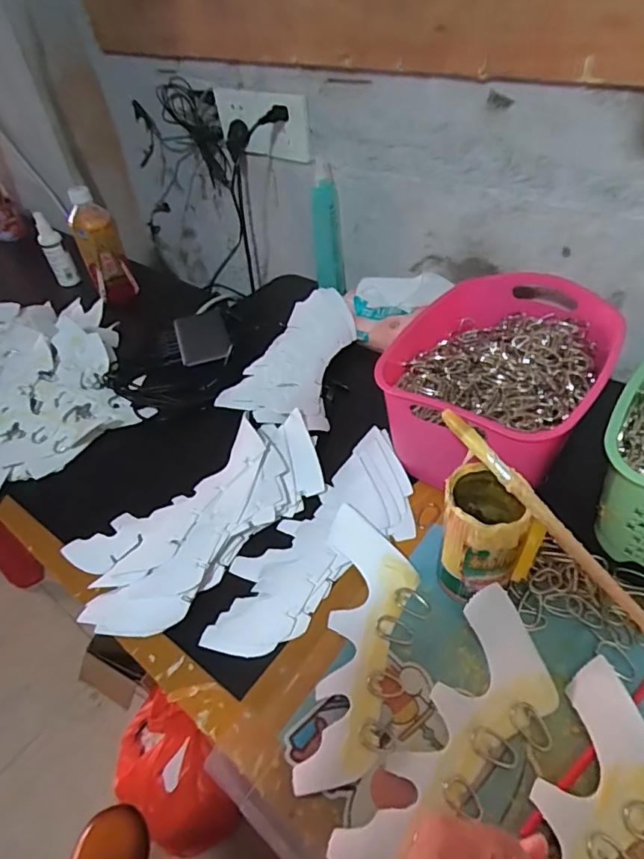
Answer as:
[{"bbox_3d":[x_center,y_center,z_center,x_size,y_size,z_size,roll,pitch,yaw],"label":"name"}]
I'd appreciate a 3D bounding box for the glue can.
[{"bbox_3d":[0.134,0.089,0.442,0.060,0.116,0.073,3,47,10],"label":"glue can"}]

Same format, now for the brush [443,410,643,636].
[{"bbox_3d":[0.182,0.087,0.375,0.010,0.011,0.265,-36,79,-25],"label":"brush"}]

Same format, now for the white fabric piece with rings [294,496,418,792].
[{"bbox_3d":[0.036,0.172,0.444,0.079,0.018,0.231,2,47,9],"label":"white fabric piece with rings"}]

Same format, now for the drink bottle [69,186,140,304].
[{"bbox_3d":[-0.365,-0.307,0.853,0.063,0.154,0.076,-19,46,-13],"label":"drink bottle"}]

